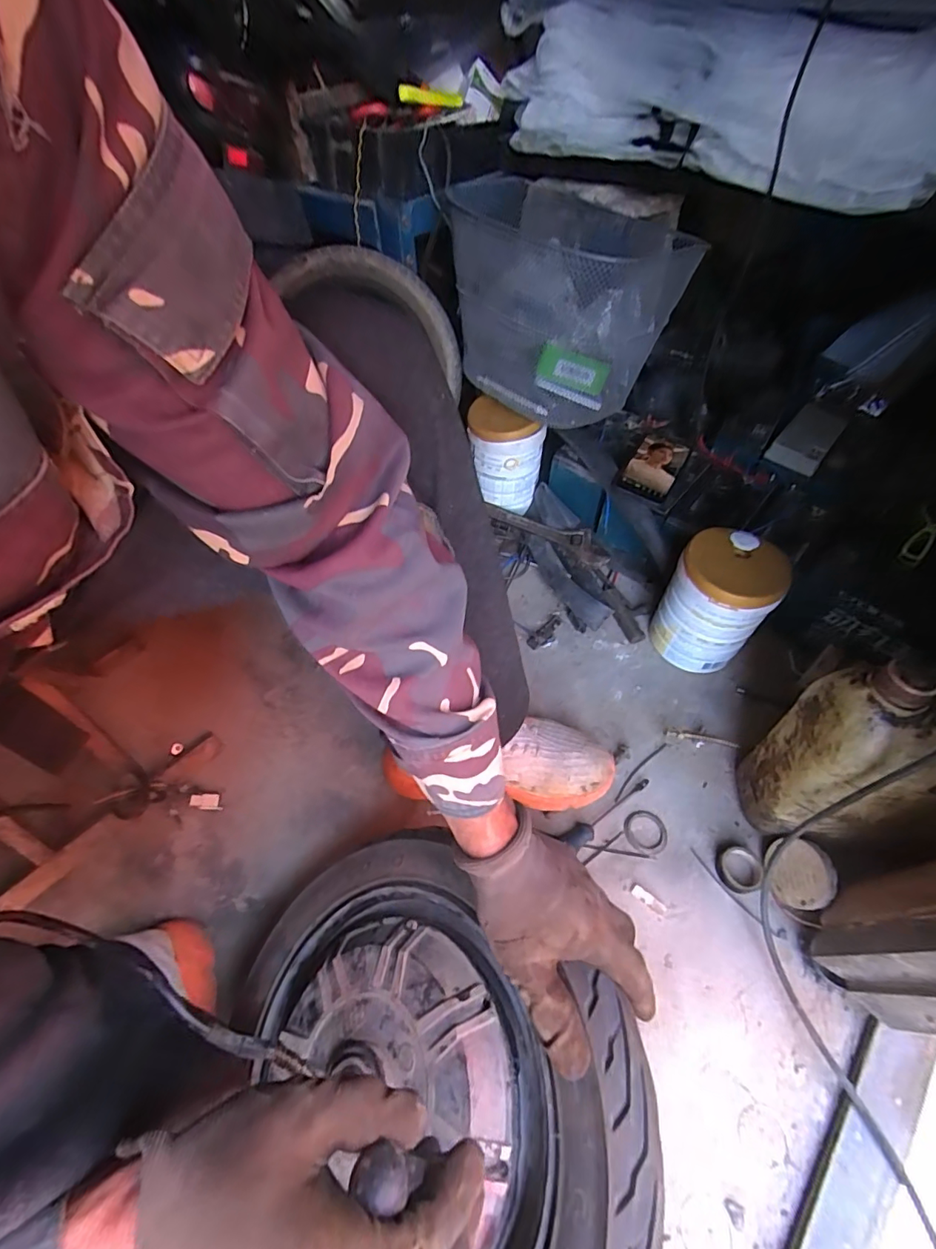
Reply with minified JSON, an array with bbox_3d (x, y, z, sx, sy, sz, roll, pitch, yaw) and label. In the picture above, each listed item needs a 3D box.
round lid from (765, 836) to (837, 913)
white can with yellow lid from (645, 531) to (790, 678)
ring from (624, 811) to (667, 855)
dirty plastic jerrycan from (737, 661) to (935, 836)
[{"bbox_3d":[0.355,0.267,0.539,0.010,0.065,0.069,16,76,-36],"label":"round lid"},{"bbox_3d":[0.336,-0.027,0.690,0.123,0.173,0.113,32,63,22],"label":"white can with yellow lid"},{"bbox_3d":[0.213,0.247,0.603,0.049,0.004,0.048,-1,56,2],"label":"ring"},{"bbox_3d":[0.371,0.136,0.508,0.093,0.267,0.107,5,56,6],"label":"dirty plastic jerrycan"}]

